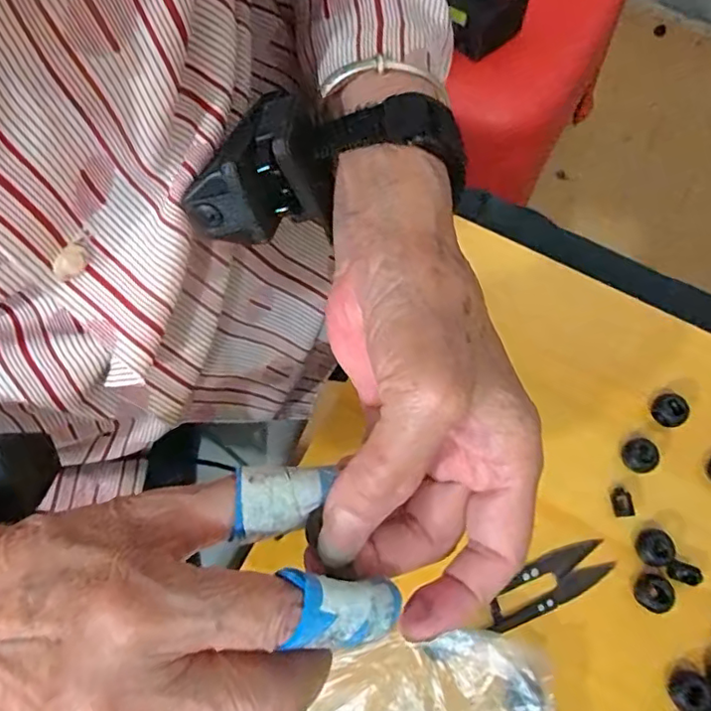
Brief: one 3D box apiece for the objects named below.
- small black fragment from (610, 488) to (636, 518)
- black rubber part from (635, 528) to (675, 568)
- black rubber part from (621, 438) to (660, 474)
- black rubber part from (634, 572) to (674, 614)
[{"bbox_3d":[0.137,0.076,0.303,0.007,0.011,0.014,-2,69,-2],"label":"small black fragment"},{"bbox_3d":[0.149,0.096,0.294,0.014,0.014,0.017,3,69,0],"label":"black rubber part"},{"bbox_3d":[0.149,0.053,0.308,0.016,0.018,0.018,-20,71,-8],"label":"black rubber part"},{"bbox_3d":[0.146,0.117,0.288,0.016,0.012,0.018,2,69,0],"label":"black rubber part"}]

